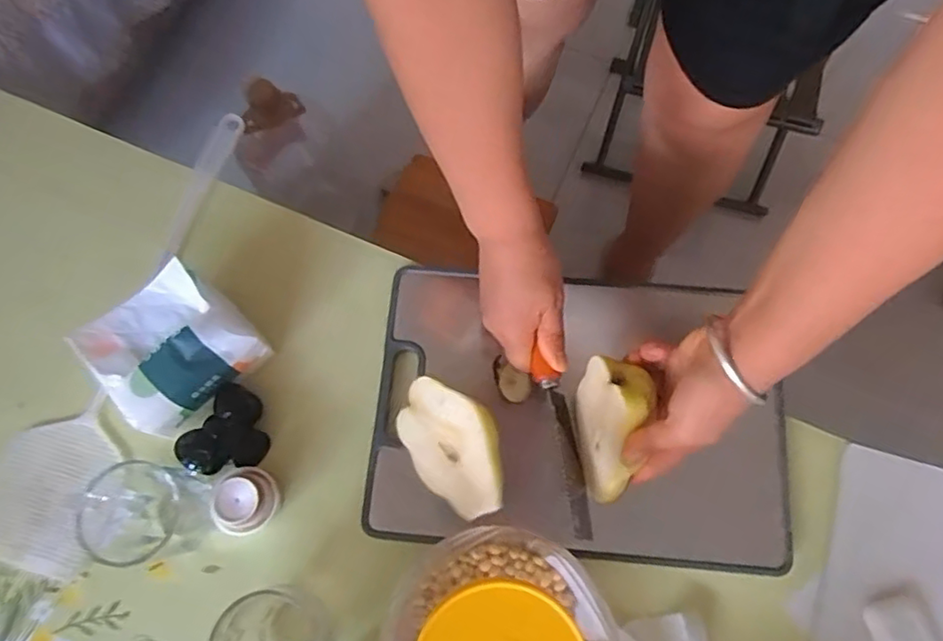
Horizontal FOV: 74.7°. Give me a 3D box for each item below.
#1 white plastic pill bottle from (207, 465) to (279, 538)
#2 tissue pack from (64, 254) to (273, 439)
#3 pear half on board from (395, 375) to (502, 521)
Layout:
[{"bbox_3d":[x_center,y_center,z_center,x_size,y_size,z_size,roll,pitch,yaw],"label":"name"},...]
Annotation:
[{"bbox_3d":[-0.185,0.148,0.513,0.054,0.048,0.055,0,73,1],"label":"white plastic pill bottle"},{"bbox_3d":[-0.257,0.026,0.538,0.111,0.072,0.119,42,78,12],"label":"tissue pack"},{"bbox_3d":[-0.007,0.099,0.497,0.121,0.035,0.078,32,104,41],"label":"pear half on board"}]

